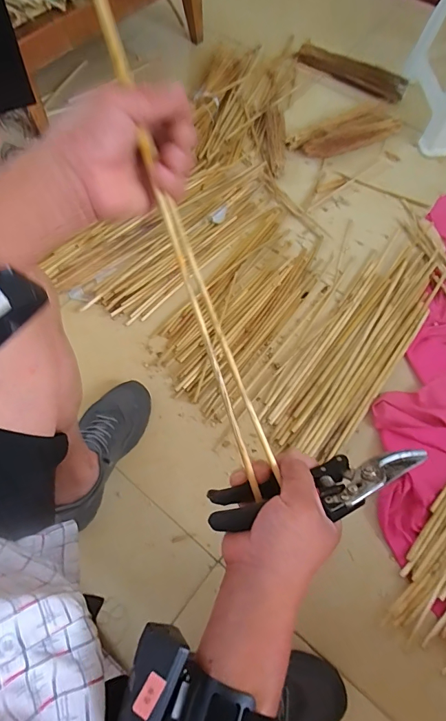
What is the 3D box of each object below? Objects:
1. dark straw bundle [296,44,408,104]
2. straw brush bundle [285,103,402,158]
[{"bbox_3d":[0.363,-0.852,1.158,0.343,0.056,0.074,40,68,16],"label":"dark straw bundle"},{"bbox_3d":[0.331,-0.621,1.080,0.305,0.022,0.118,-23,69,-8],"label":"straw brush bundle"}]

